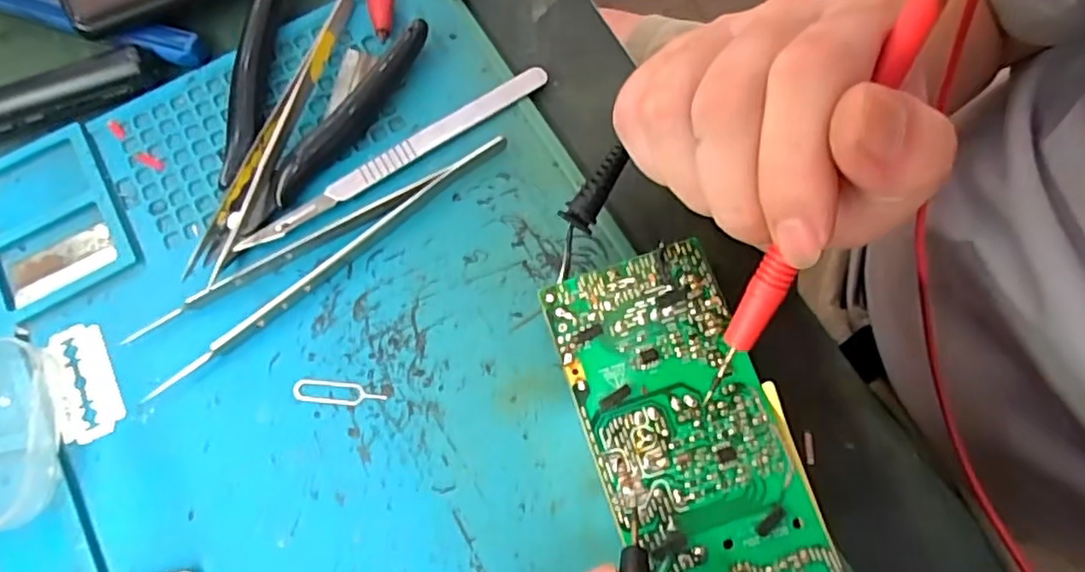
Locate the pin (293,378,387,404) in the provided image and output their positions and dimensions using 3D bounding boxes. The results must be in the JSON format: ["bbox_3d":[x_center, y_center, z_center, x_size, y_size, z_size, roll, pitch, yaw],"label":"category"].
[{"bbox_3d":[-0.071,0.037,0.232,0.032,0.004,0.009,5,70,1],"label":"pin"}]

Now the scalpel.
[{"bbox_3d":[-0.055,-0.050,0.256,0.131,0.005,0.010,-32,74,-9],"label":"scalpel"}]

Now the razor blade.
[{"bbox_3d":[-0.162,0.034,0.234,0.021,0.004,0.042,-19,73,-5],"label":"razor blade"}]

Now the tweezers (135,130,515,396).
[{"bbox_3d":[-0.080,-0.014,0.243,0.151,0.009,0.025,-33,75,-9],"label":"tweezers"}]

